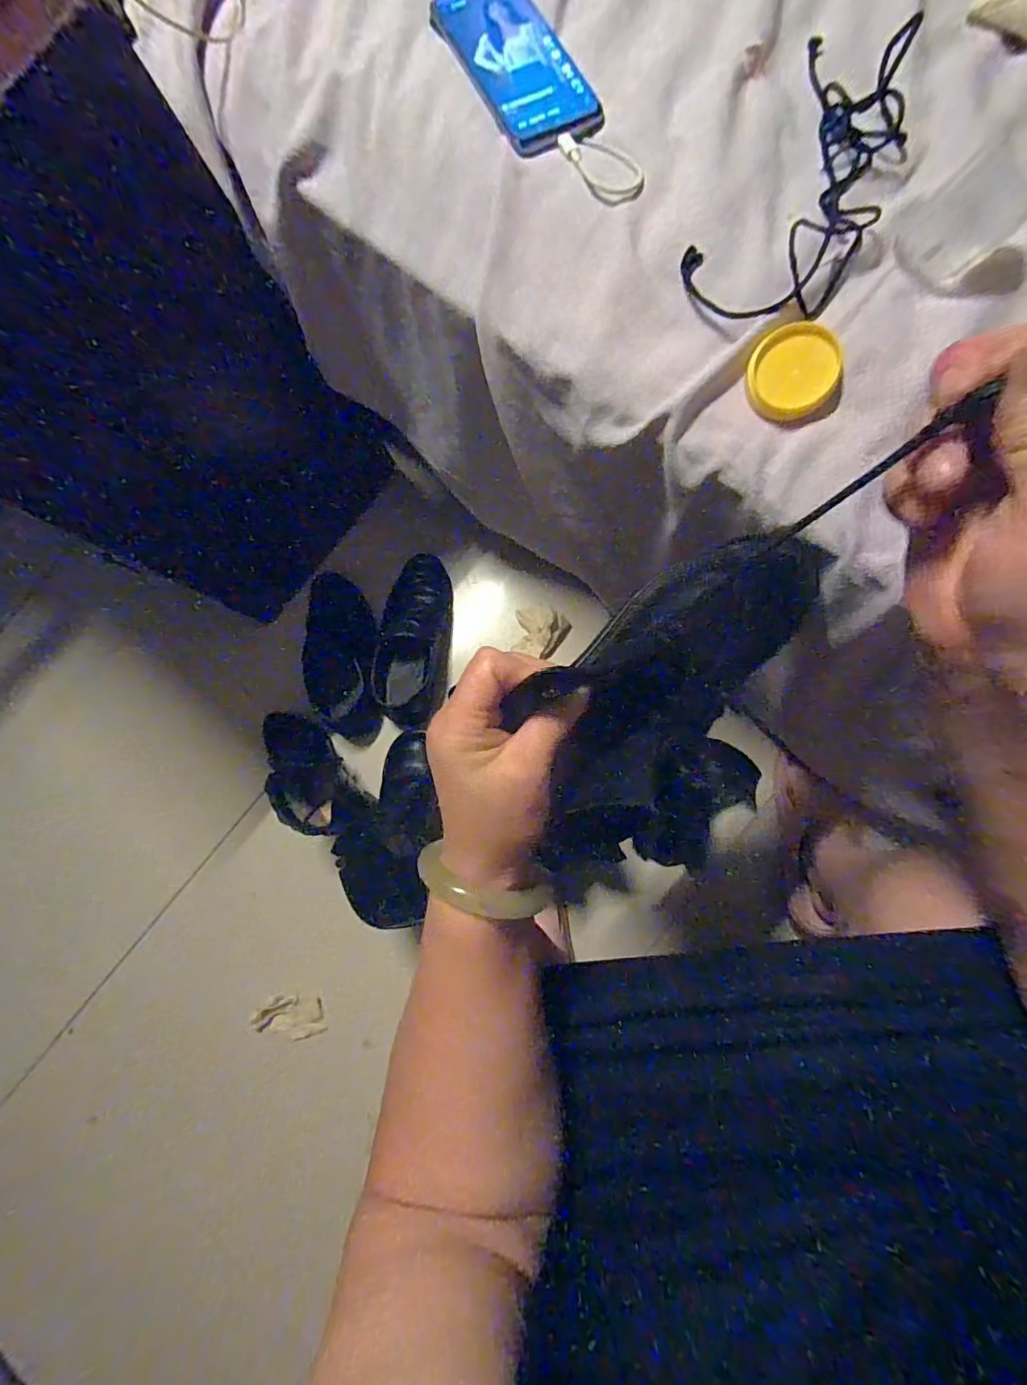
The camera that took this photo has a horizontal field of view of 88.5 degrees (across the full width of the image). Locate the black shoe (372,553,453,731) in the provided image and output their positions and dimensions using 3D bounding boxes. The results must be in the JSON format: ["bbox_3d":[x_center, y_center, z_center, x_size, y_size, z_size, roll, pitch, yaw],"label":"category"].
[{"bbox_3d":[-0.158,-0.104,0.868,0.100,0.065,0.234,9,85,9],"label":"black shoe"}]

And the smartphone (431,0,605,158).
[{"bbox_3d":[0.000,-0.475,0.396,0.074,0.008,0.161,-30,80,4],"label":"smartphone"}]

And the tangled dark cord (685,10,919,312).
[{"bbox_3d":[0.200,-0.348,0.348,0.097,0.030,0.204,28,88,11],"label":"tangled dark cord"}]

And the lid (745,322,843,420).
[{"bbox_3d":[0.184,-0.212,0.349,0.056,0.010,0.053,2,93,25],"label":"lid"}]

